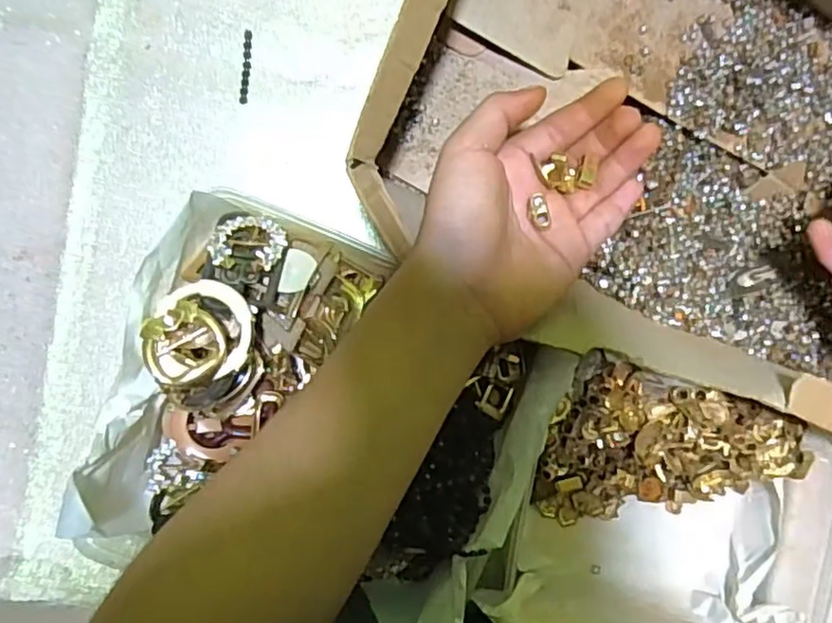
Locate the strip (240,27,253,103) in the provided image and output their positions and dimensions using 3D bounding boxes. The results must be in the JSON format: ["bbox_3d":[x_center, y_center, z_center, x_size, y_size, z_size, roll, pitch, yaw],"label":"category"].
[{"bbox_3d":[-0.099,-0.143,0.377,0.005,0.004,0.042,5,88,-3],"label":"strip"}]

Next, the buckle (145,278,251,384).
[{"bbox_3d":[-0.104,0.011,0.310,0.046,0.014,0.051,31,87,-6],"label":"buckle"}]

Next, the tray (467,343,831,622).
[{"bbox_3d":[0.130,0.109,0.359,0.189,0.091,0.143,16,89,-4],"label":"tray"}]

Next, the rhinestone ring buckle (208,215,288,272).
[{"bbox_3d":[-0.084,-0.035,0.321,0.036,0.006,0.033,12,59,-1],"label":"rhinestone ring buckle"}]

